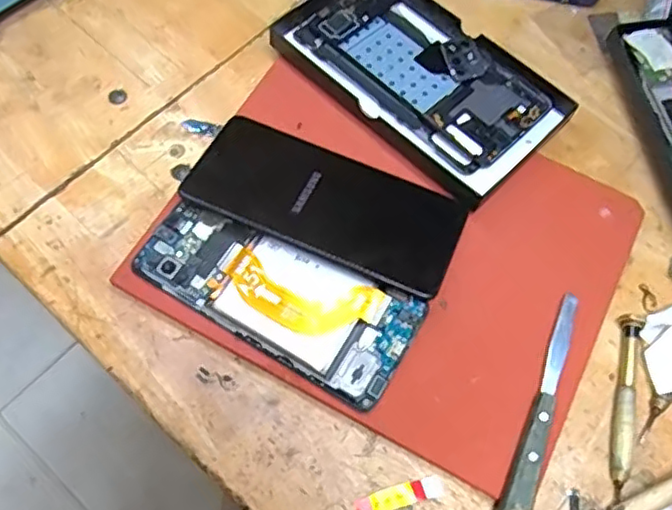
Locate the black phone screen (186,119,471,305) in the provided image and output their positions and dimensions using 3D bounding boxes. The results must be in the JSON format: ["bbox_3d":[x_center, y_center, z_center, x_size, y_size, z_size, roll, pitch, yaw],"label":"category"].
[{"bbox_3d":[-0.006,-0.030,0.372,0.156,0.012,0.063,23,69,8],"label":"black phone screen"}]

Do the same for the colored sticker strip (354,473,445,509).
[{"bbox_3d":[0.032,0.121,0.320,0.044,0.005,0.011,-15,69,-8],"label":"colored sticker strip"}]

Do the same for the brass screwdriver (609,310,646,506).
[{"bbox_3d":[0.154,0.079,0.339,0.010,0.007,0.098,14,68,4],"label":"brass screwdriver"}]

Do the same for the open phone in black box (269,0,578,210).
[{"bbox_3d":[0.053,-0.116,0.410,0.177,0.016,0.110,41,72,14],"label":"open phone in black box"}]

